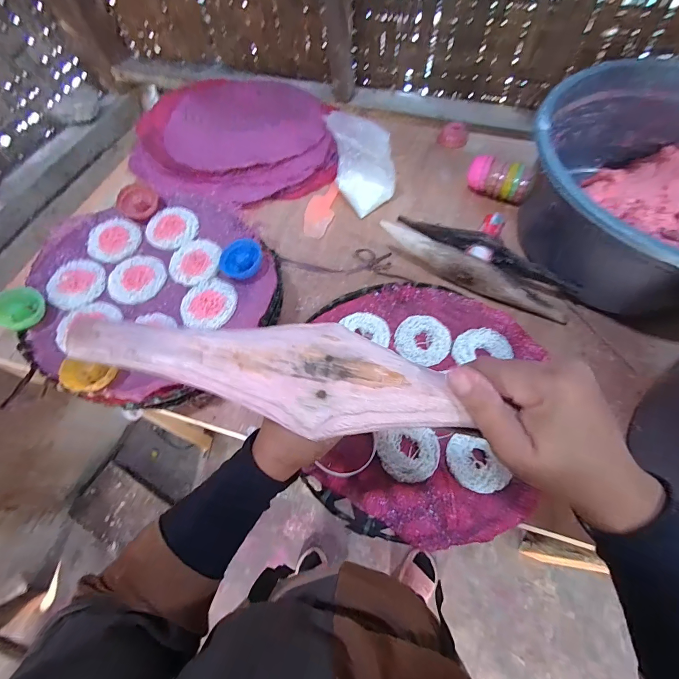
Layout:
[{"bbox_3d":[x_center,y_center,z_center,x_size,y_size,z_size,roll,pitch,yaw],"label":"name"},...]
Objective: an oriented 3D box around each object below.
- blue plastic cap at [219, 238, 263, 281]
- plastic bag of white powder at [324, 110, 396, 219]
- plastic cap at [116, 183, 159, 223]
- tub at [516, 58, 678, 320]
[{"bbox_3d":[-0.138,-0.112,0.489,0.061,0.023,0.054,-28,64,-12],"label":"blue plastic cap"},{"bbox_3d":[0.041,-0.326,0.625,0.085,0.122,0.140,-23,64,-10],"label":"plastic bag of white powder"},{"bbox_3d":[-0.324,-0.220,0.555,0.058,0.021,0.071,-36,66,-16],"label":"plastic cap"},{"bbox_3d":[0.476,-0.218,0.504,0.383,0.193,0.387,-1,62,2],"label":"tub"}]

